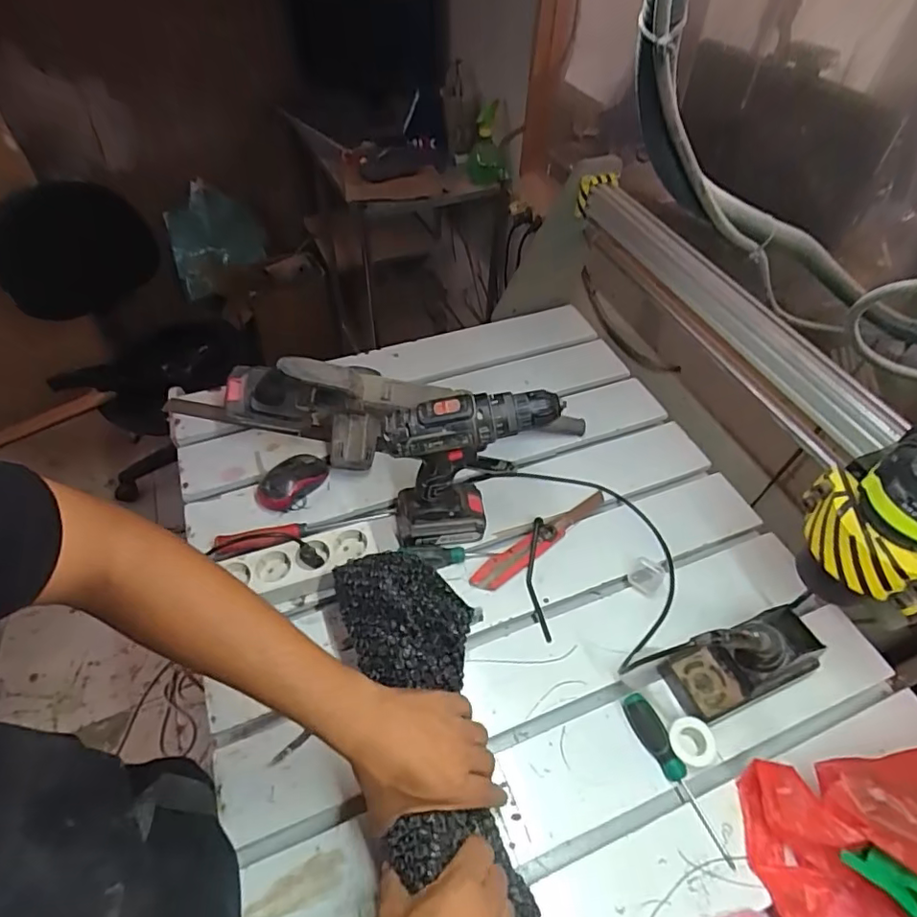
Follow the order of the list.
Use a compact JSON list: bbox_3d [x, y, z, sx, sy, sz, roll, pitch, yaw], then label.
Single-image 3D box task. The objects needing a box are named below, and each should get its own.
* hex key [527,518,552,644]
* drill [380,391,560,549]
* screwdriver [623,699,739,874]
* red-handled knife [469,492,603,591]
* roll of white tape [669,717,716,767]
[{"bbox_3d":[0.094,0.143,0.655,0.023,0.006,0.150,-10,58,19],"label":"hex key"},{"bbox_3d":[0.006,0.014,0.623,0.176,0.214,0.071,-8,52,-11],"label":"drill"},{"bbox_3d":[0.208,0.302,0.523,0.022,0.027,0.151,-17,54,-17],"label":"screwdriver"},{"bbox_3d":[0.108,0.098,0.683,0.215,0.017,0.035,-27,58,-23],"label":"red-handled knife"},{"bbox_3d":[0.226,0.279,0.538,0.040,0.028,0.040,2,51,-2],"label":"roll of white tape"}]

